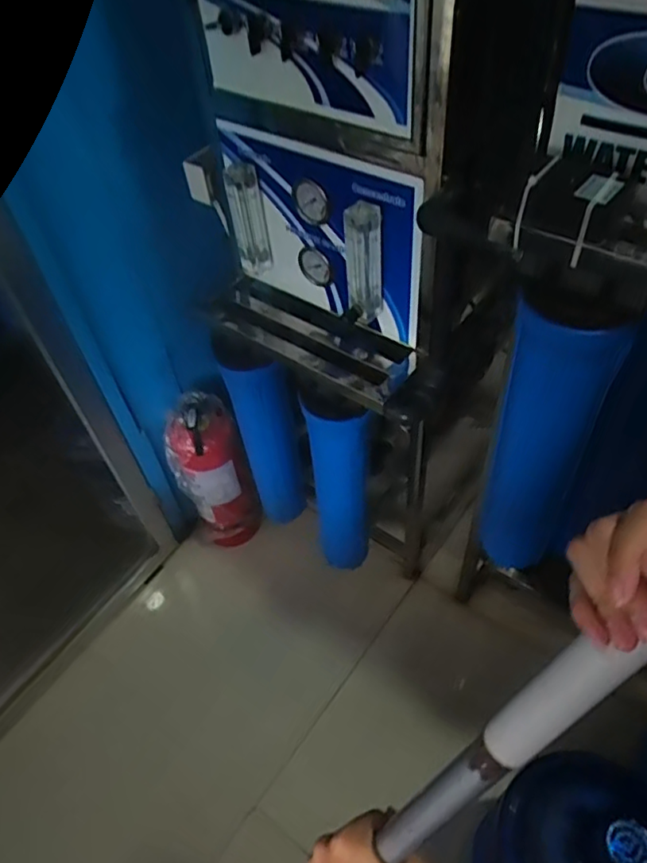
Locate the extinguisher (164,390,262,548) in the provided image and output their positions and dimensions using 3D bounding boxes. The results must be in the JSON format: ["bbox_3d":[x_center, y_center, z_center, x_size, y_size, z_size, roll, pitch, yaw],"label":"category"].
[{"bbox_3d":[-0.258,0.100,1.429,0.160,0.420,0.128,-18,51,-10],"label":"extinguisher"}]

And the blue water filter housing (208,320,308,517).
[{"bbox_3d":[-0.105,0.024,1.230,0.121,0.521,0.106,-13,50,-6],"label":"blue water filter housing"}]

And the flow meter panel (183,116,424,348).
[{"bbox_3d":[-0.047,-0.295,0.917,0.399,0.263,0.058,27,57,25],"label":"flow meter panel"}]

